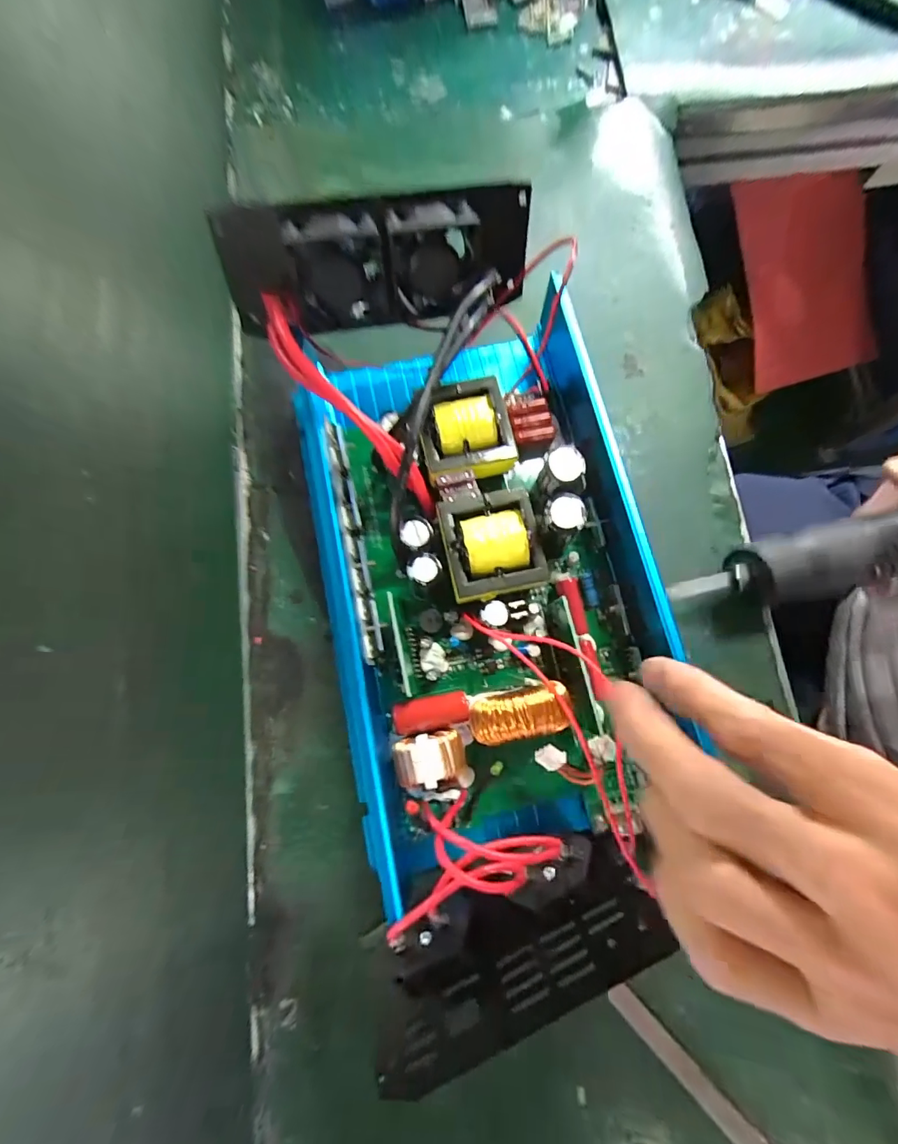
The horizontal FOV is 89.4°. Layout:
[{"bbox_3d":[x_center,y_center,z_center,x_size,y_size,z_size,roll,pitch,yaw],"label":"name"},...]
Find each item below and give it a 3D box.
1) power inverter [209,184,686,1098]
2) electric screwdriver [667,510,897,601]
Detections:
[{"bbox_3d":[0.019,0.013,0.208,0.168,0.084,0.335,-9,83,-1],"label":"power inverter"},{"bbox_3d":[0.216,-0.012,0.233,0.215,0.026,0.033,-12,77,-5],"label":"electric screwdriver"}]

